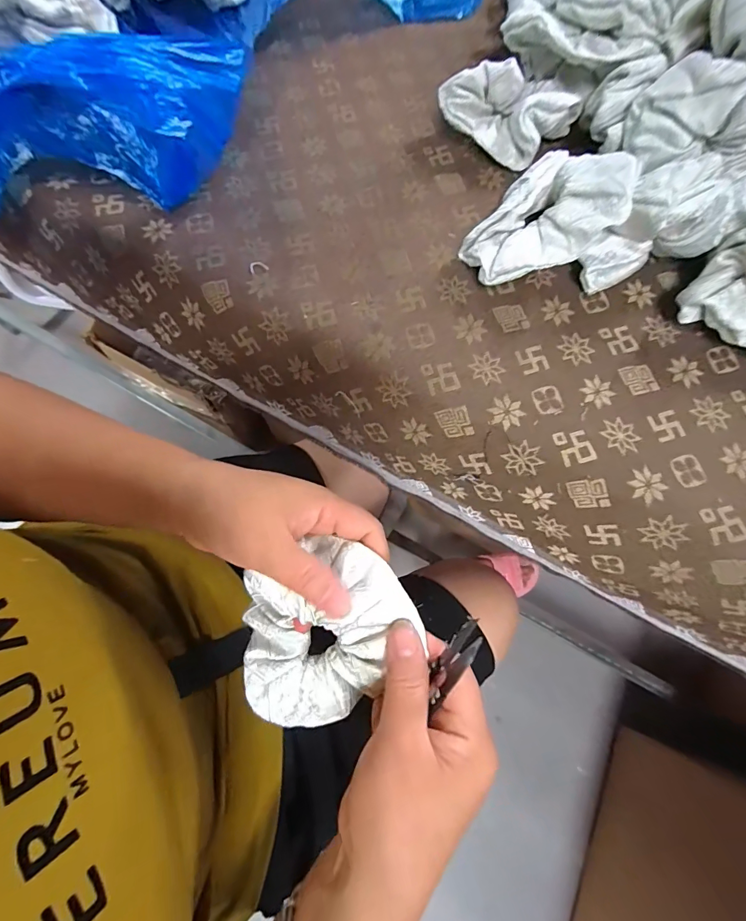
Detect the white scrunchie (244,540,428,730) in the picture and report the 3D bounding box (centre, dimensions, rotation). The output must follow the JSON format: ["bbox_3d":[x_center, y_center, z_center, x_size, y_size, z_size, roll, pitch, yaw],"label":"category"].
[{"bbox_3d":[-0.029,0.099,0.235,0.115,0.034,0.090,-37,73,17],"label":"white scrunchie"}]

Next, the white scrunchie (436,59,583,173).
[{"bbox_3d":[0.104,-0.263,0.312,0.105,0.051,0.047,9,72,1],"label":"white scrunchie"}]

